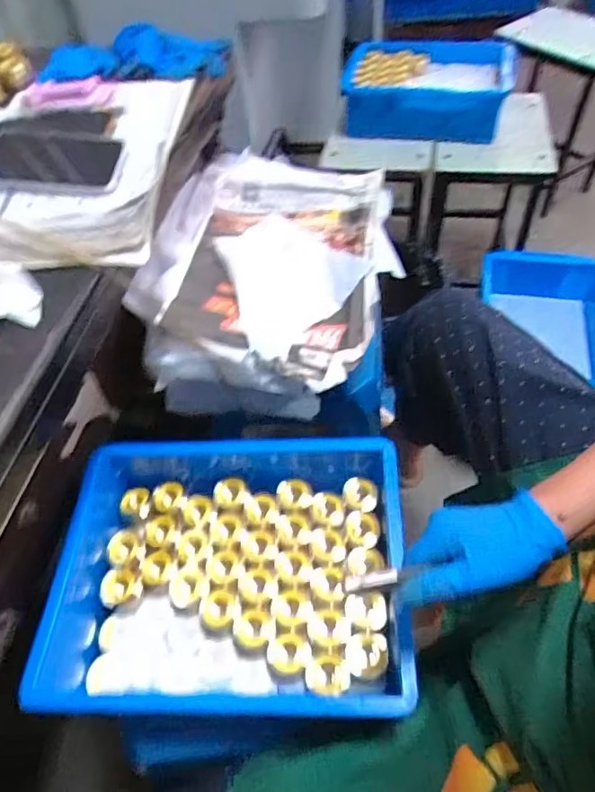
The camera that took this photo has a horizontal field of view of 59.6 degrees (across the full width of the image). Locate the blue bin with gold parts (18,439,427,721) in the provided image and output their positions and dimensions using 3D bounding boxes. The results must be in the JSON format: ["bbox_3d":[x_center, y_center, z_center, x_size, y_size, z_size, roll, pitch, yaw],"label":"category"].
[{"bbox_3d":[-0.079,0.187,0.552,0.348,0.112,0.263,-2,53,4],"label":"blue bin with gold parts"}]

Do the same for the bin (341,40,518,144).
[{"bbox_3d":[0.286,-0.673,1.163,0.351,0.141,0.239,2,54,7],"label":"bin"}]

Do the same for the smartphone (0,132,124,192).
[{"bbox_3d":[-0.263,-0.253,0.557,0.152,0.014,0.075,4,71,4],"label":"smartphone"}]

